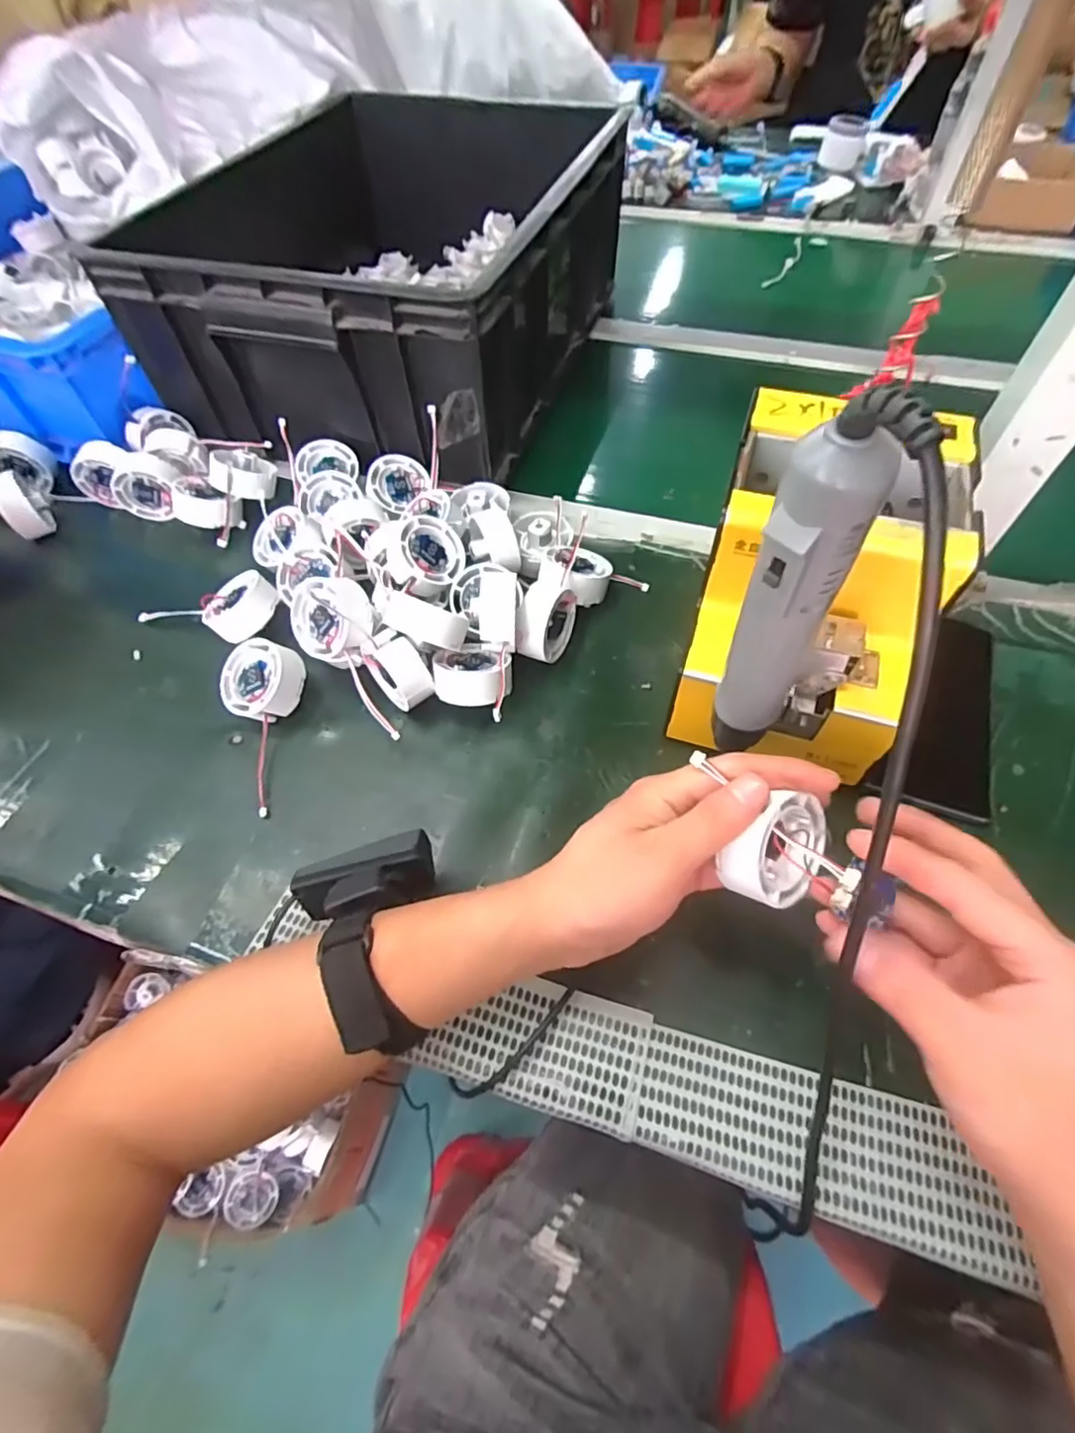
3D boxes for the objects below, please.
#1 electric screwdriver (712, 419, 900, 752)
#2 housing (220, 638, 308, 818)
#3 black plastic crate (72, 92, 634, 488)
[{"bbox_3d":[0.098,-0.032,0.255,0.031,0.189,0.028,-40,65,-21],"label":"electric screwdriver"},{"bbox_3d":[-0.179,-0.002,0.412,0.058,0.043,0.116,-25,60,-13],"label":"housing"},{"bbox_3d":[-0.133,-0.466,0.623,0.353,0.159,0.491,15,60,11],"label":"black plastic crate"}]

